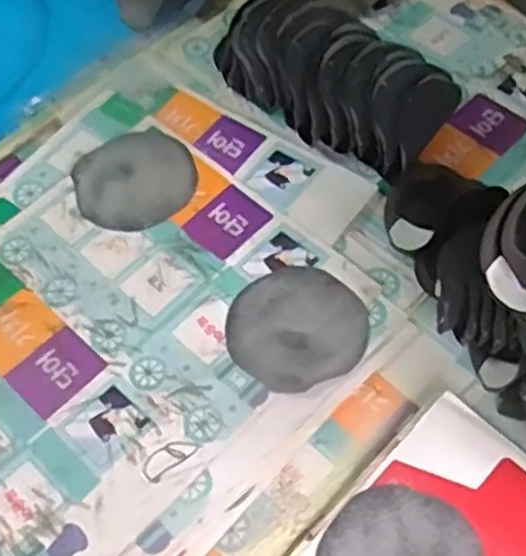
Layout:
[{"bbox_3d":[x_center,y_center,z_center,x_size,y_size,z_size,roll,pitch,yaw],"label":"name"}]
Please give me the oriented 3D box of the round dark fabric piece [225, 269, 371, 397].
[{"bbox_3d":[0.037,0.051,0.829,0.145,0.010,0.140,-1,57,2],"label":"round dark fabric piece"}]

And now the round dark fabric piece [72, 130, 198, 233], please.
[{"bbox_3d":[-0.156,-0.121,0.941,0.141,0.009,0.138,-1,57,2],"label":"round dark fabric piece"}]

